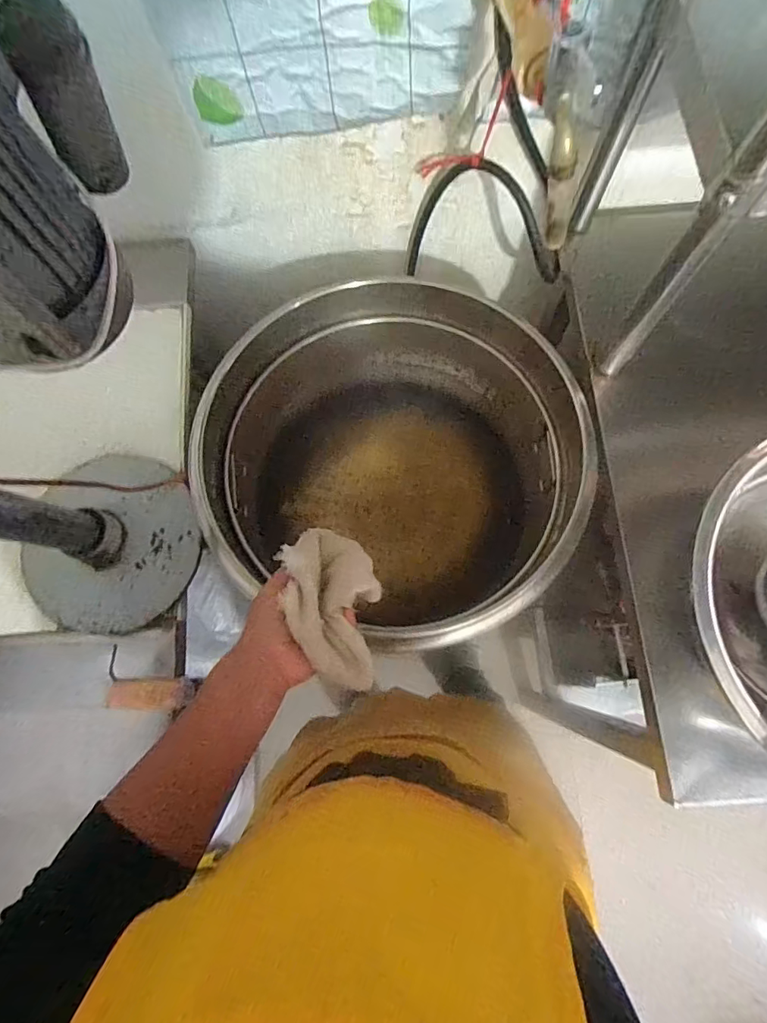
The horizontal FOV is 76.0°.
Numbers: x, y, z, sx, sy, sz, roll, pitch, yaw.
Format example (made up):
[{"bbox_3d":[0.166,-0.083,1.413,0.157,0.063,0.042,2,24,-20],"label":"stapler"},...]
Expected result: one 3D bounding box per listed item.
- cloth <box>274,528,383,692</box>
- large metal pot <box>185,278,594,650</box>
[{"bbox_3d":[-0.043,0.085,0.461,0.079,0.068,0.156,-20,76,-3],"label":"cloth"},{"bbox_3d":[0.020,-0.067,0.806,0.519,0.345,0.468,28,78,8],"label":"large metal pot"}]

